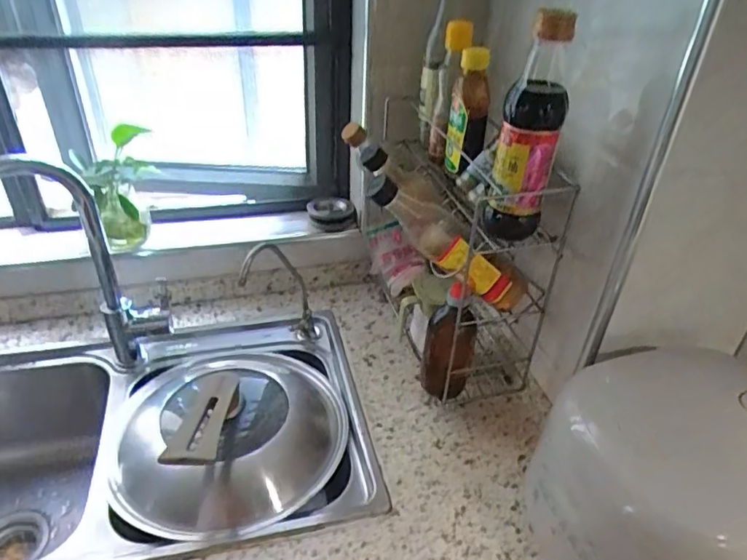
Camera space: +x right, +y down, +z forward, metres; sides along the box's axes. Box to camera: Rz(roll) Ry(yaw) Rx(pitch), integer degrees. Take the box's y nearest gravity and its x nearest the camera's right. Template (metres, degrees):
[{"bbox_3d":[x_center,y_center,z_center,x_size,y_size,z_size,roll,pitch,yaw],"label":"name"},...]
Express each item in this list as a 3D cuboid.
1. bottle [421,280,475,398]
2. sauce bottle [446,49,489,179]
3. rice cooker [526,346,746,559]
[{"bbox_3d":[0.102,0.085,0.737,0.066,0.182,0.059,9,36,9],"label":"bottle"},{"bbox_3d":[0.125,-0.218,0.718,0.048,0.152,0.051,9,36,9],"label":"sauce bottle"},{"bbox_3d":[0.298,0.224,0.565,0.237,0.220,0.208,0,35,-3],"label":"rice cooker"}]

